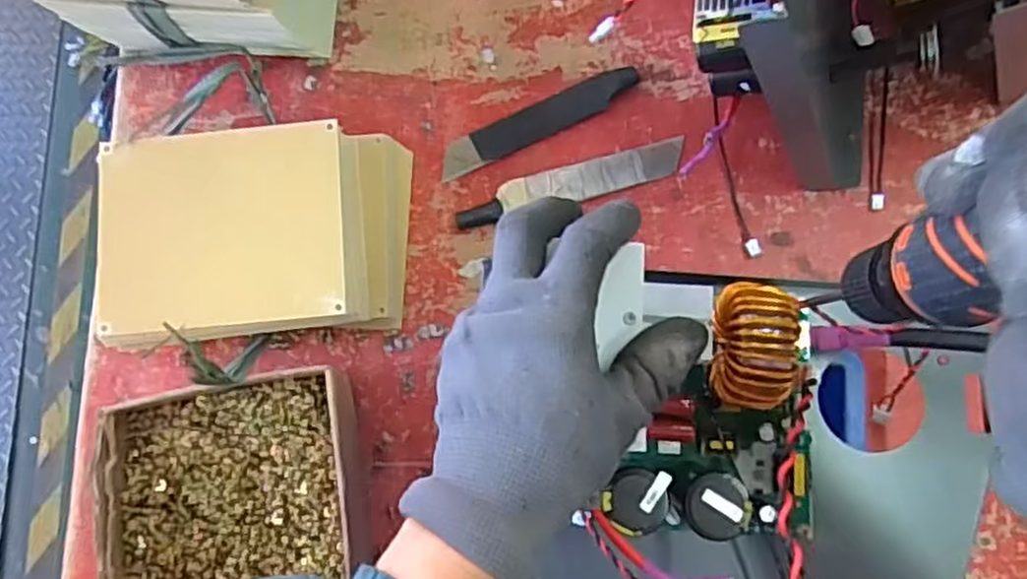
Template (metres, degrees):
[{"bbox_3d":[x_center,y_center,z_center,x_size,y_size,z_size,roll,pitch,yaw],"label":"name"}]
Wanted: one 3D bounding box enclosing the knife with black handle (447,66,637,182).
[{"bbox_3d":[0.016,-0.116,0.497,0.144,0.007,0.028,-24,81,-2],"label":"knife with black handle"}]

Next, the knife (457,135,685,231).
[{"bbox_3d":[0.039,-0.071,0.485,0.155,0.014,0.025,-16,80,0],"label":"knife"}]

